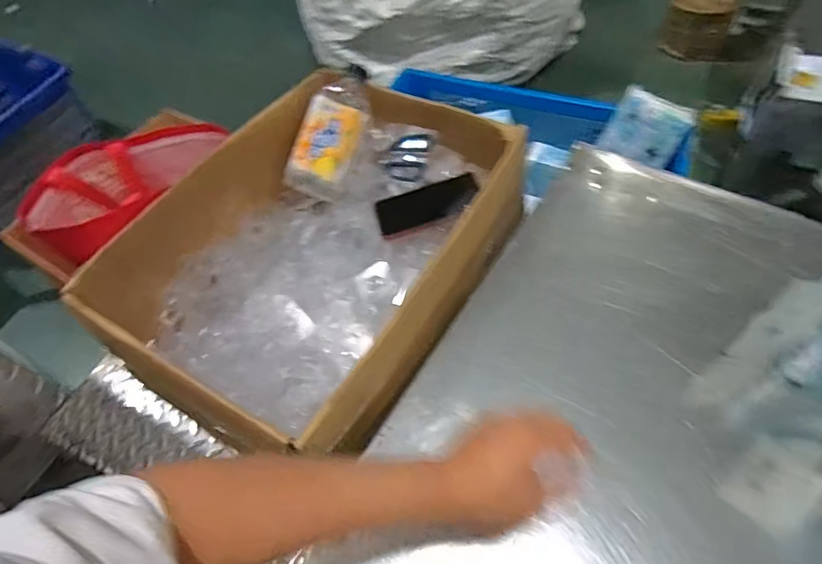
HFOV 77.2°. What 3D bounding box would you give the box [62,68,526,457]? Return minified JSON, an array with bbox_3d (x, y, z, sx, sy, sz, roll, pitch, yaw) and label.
[{"bbox_3d":[-0.109,-0.067,0.746,0.403,0.156,0.583,28,63,21],"label":"box"}]

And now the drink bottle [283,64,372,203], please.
[{"bbox_3d":[-0.123,-0.240,0.832,0.086,0.070,0.217,26,97,20],"label":"drink bottle"}]

